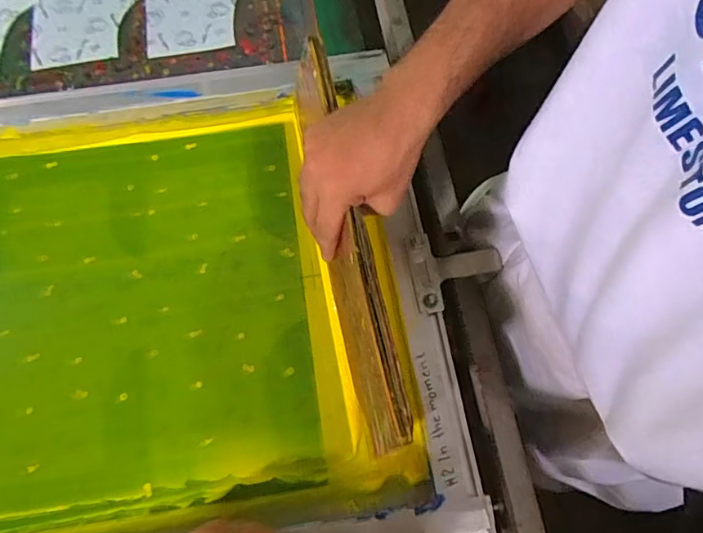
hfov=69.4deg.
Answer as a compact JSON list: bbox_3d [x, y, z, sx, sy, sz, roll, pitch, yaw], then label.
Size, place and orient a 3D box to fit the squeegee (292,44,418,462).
[{"bbox_3d":[-0.010,-0.031,0.461,0.034,0.133,0.385,-10,62,-5],"label":"squeegee"}]

